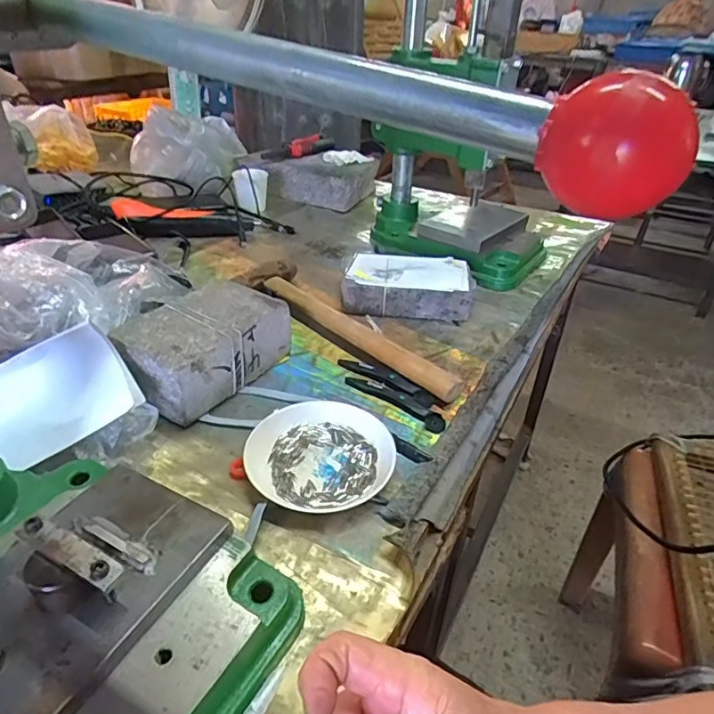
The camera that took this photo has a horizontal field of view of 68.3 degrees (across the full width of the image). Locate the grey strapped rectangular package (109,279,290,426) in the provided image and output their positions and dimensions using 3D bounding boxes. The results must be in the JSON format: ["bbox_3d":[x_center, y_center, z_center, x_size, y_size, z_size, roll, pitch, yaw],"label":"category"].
[{"bbox_3d":[-0.152,-0.011,0.520,0.100,0.066,0.149,22,39,26],"label":"grey strapped rectangular package"}]

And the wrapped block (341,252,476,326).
[{"bbox_3d":[0.065,-0.091,0.657,0.156,0.048,0.085,7,35,7],"label":"wrapped block"}]

